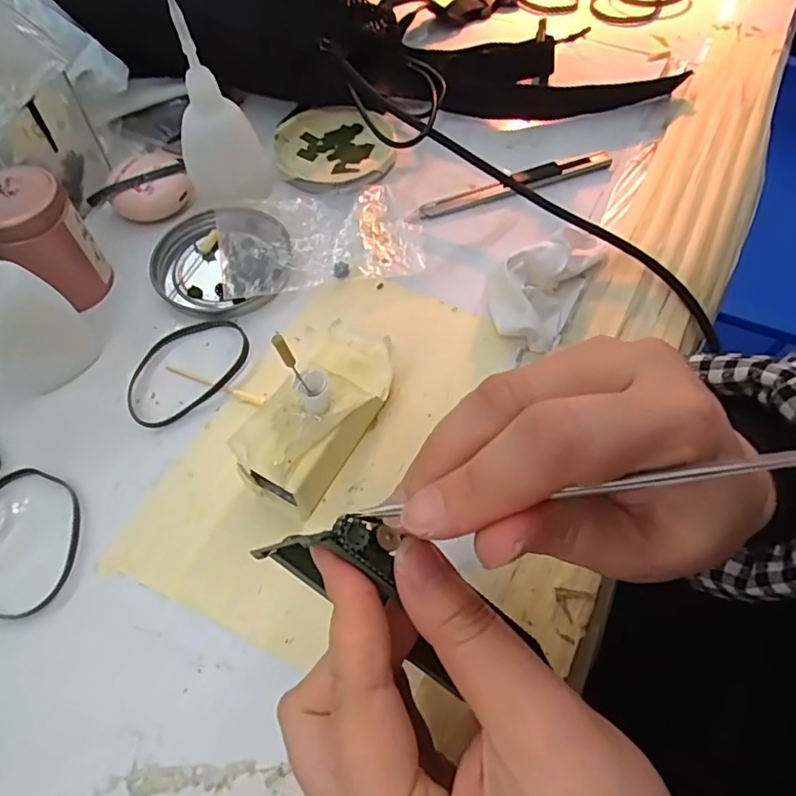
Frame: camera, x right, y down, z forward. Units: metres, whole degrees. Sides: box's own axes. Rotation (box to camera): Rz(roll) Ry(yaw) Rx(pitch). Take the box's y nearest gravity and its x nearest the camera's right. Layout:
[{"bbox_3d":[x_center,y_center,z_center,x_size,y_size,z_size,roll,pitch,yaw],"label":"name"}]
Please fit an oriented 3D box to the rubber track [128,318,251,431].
[{"bbox_3d":[-0.111,-0.017,0.296,0.070,0.006,0.048,-39,68,-20],"label":"rubber track"}]

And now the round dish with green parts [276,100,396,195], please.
[{"bbox_3d":[-0.043,-0.166,0.378,0.080,0.015,0.079,0,60,0],"label":"round dish with green parts"}]

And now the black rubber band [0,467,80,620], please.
[{"bbox_3d":[-0.166,0.062,0.252,0.046,0.004,0.067,-7,61,-4],"label":"black rubber band"}]

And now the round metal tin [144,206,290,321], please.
[{"bbox_3d":[-0.103,-0.080,0.329,0.080,0.014,0.078,0,60,0],"label":"round metal tin"}]

